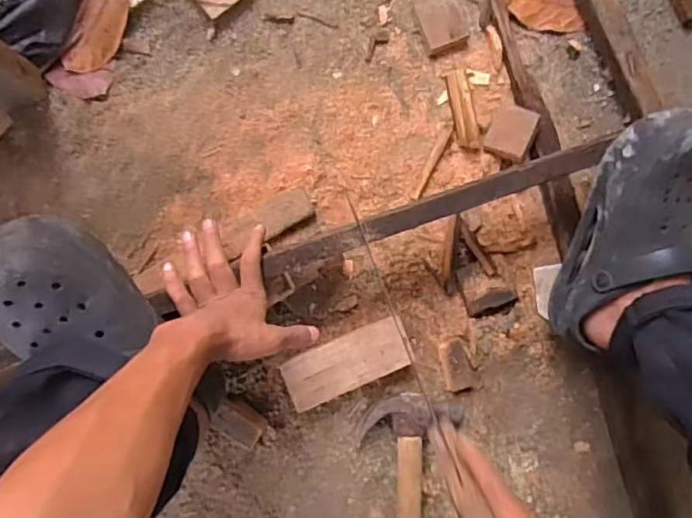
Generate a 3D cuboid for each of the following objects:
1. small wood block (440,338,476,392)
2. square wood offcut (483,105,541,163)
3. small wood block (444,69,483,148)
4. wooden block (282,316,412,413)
[{"bbox_3d":[0.135,0.126,0.699,0.034,0.015,0.062,-14,91,-4],"label":"small wood block"},{"bbox_3d":[0.194,-0.148,0.680,0.049,0.016,0.061,26,89,25],"label":"square wood offcut"},{"bbox_3d":[0.138,-0.176,0.692,0.025,0.022,0.091,-13,91,-4],"label":"small wood block"},{"bbox_3d":[0.003,0.118,0.678,0.145,0.037,0.063,-24,91,-4],"label":"wooden block"}]

